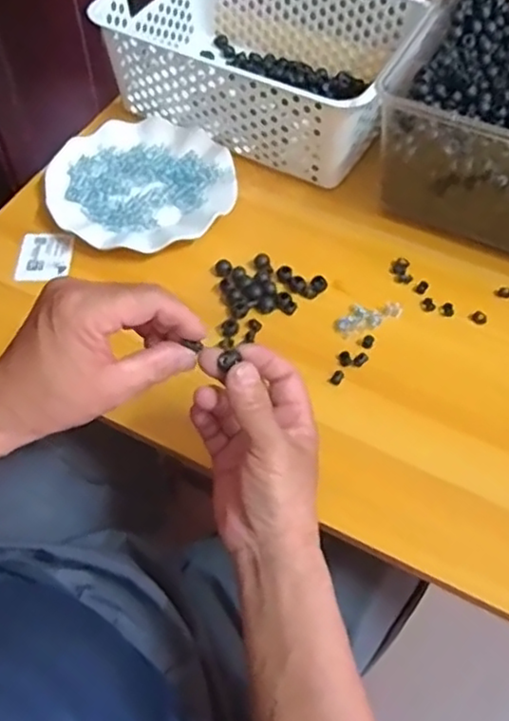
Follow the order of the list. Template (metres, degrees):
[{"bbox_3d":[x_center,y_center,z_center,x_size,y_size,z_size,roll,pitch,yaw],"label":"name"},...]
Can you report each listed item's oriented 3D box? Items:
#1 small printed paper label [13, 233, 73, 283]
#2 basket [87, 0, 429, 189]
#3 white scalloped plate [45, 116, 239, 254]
[{"bbox_3d":[-0.201,-0.099,0.625,0.050,0.006,0.056,0,56,-1],"label":"small printed paper label"},{"bbox_3d":[0.007,-0.329,0.709,0.301,0.107,0.205,27,60,16],"label":"basket"},{"bbox_3d":[-0.112,-0.178,0.662,0.185,0.021,0.174,0,56,-1],"label":"white scalloped plate"}]

